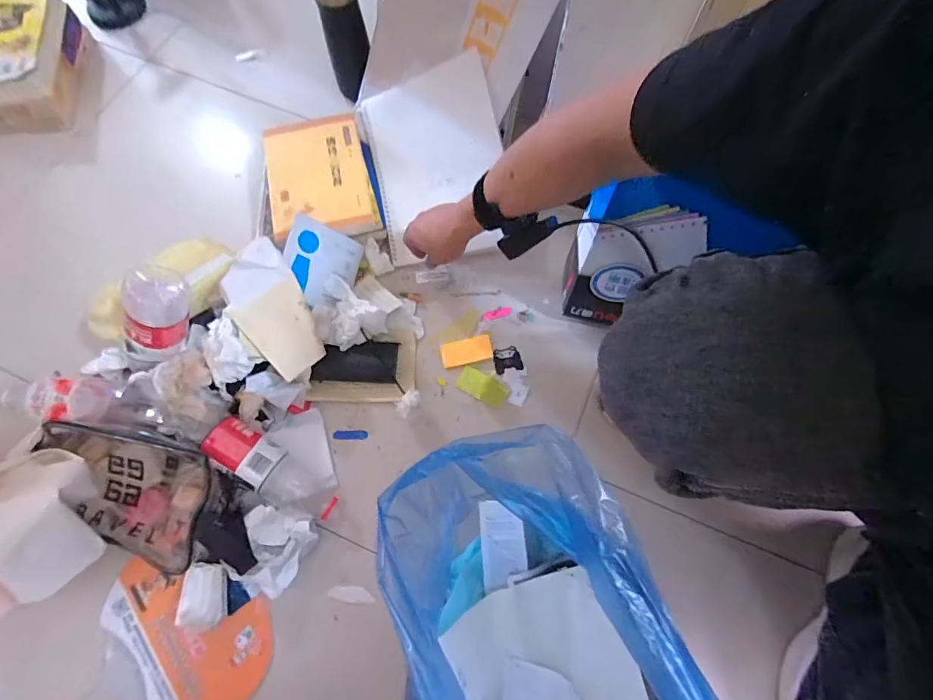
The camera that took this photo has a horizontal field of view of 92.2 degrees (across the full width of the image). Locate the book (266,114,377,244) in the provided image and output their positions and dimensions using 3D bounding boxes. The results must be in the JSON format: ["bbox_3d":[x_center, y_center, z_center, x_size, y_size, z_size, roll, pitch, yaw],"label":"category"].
[{"bbox_3d":[-0.217,-0.256,0.653,0.140,0.022,0.187,-14,78,-4],"label":"book"}]

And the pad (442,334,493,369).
[{"bbox_3d":[0.000,0.001,0.659,0.072,0.010,0.039,-13,70,-5],"label":"pad"}]

